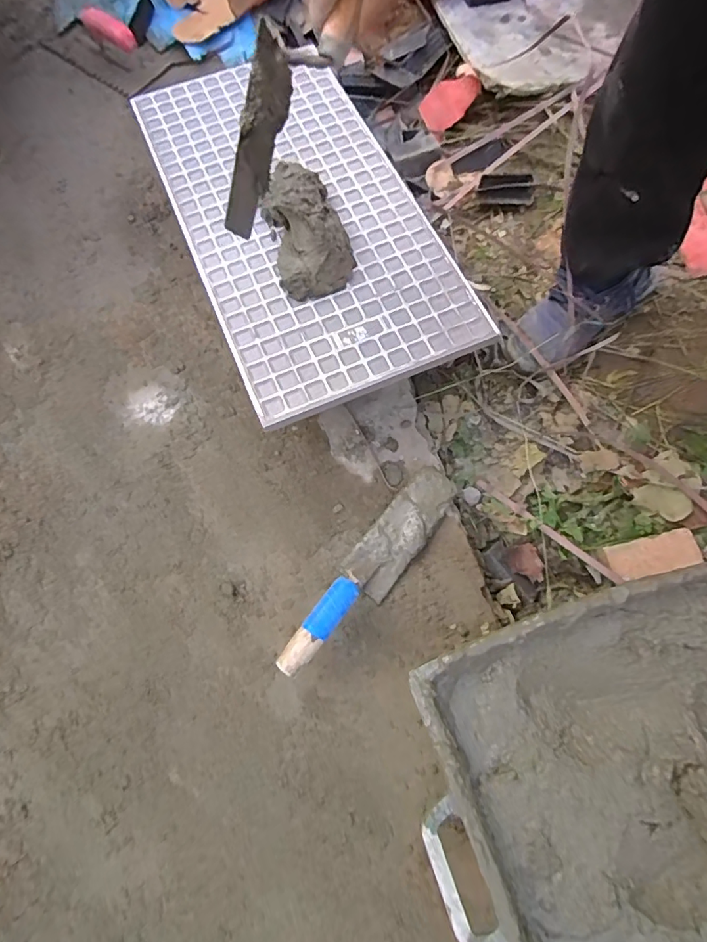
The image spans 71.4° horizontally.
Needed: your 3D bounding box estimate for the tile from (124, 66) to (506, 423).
[{"bbox_3d":[-0.078,-0.356,0.658,0.298,0.019,0.582,-23,73,-5],"label":"tile"}]

